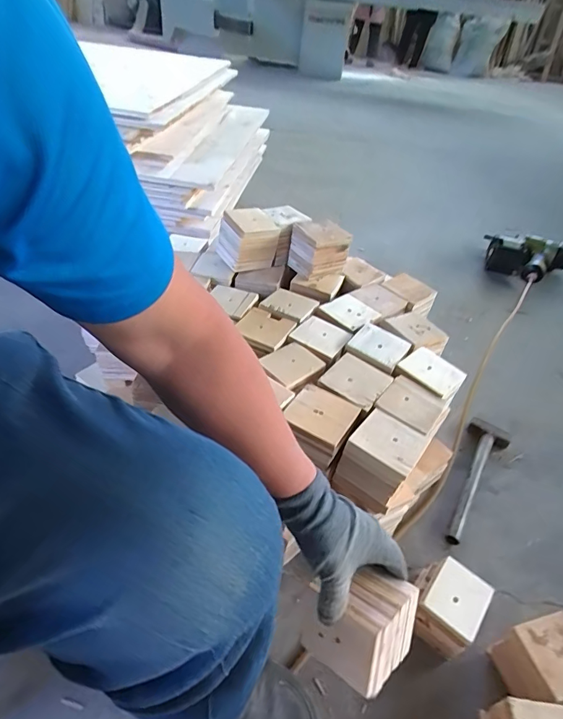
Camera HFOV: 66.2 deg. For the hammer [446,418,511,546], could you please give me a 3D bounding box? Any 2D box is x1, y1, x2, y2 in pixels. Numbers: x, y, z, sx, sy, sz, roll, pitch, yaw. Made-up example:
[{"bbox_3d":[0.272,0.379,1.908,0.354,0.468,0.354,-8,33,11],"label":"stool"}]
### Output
[{"bbox_3d":[0.393,0.235,0.898,0.085,0.030,0.352,29,46,24],"label":"hammer"}]

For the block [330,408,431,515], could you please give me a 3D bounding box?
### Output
[{"bbox_3d":[0.146,0.145,0.629,0.093,0.085,0.101,31,46,25],"label":"block"}]

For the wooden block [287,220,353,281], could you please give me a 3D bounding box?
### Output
[{"bbox_3d":[0.079,-0.228,0.911,0.098,0.103,0.090,-18,45,-29],"label":"wooden block"}]

